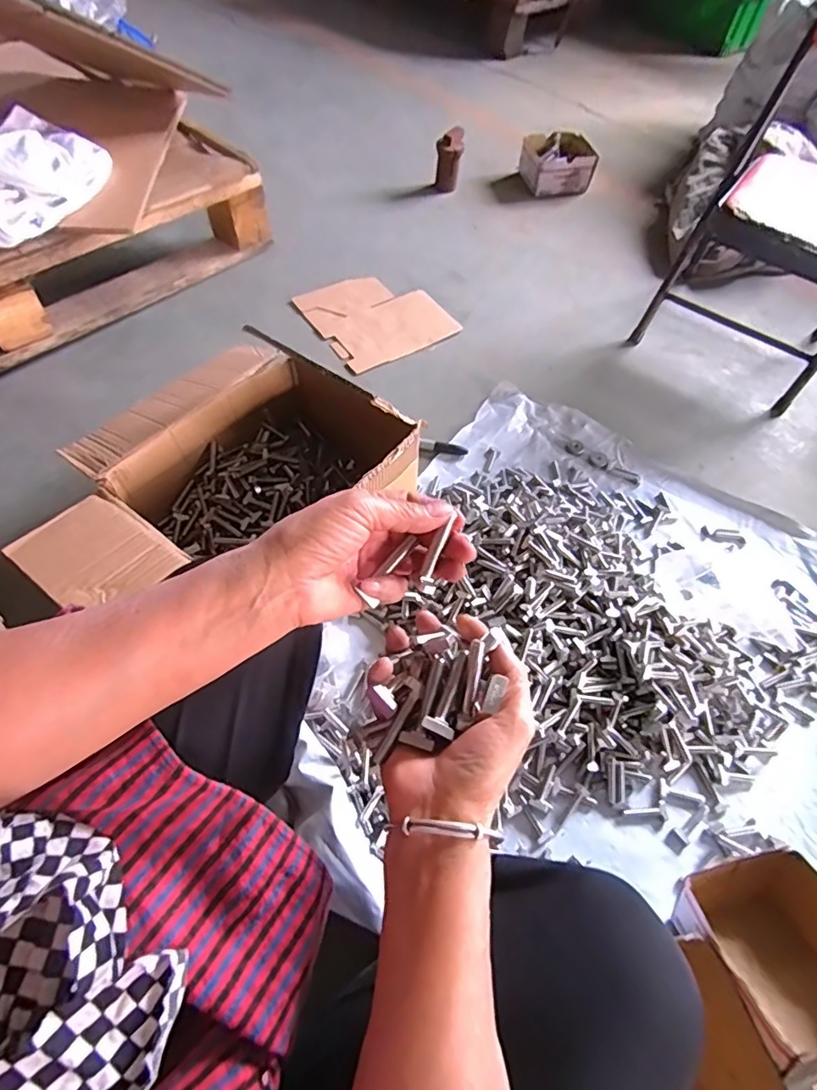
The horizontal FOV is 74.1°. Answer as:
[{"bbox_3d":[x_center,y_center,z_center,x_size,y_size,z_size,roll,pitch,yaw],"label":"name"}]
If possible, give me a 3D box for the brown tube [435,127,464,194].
[{"bbox_3d":[0.100,-0.958,1.360,0.063,0.131,0.050,3,58,-2],"label":"brown tube"}]

